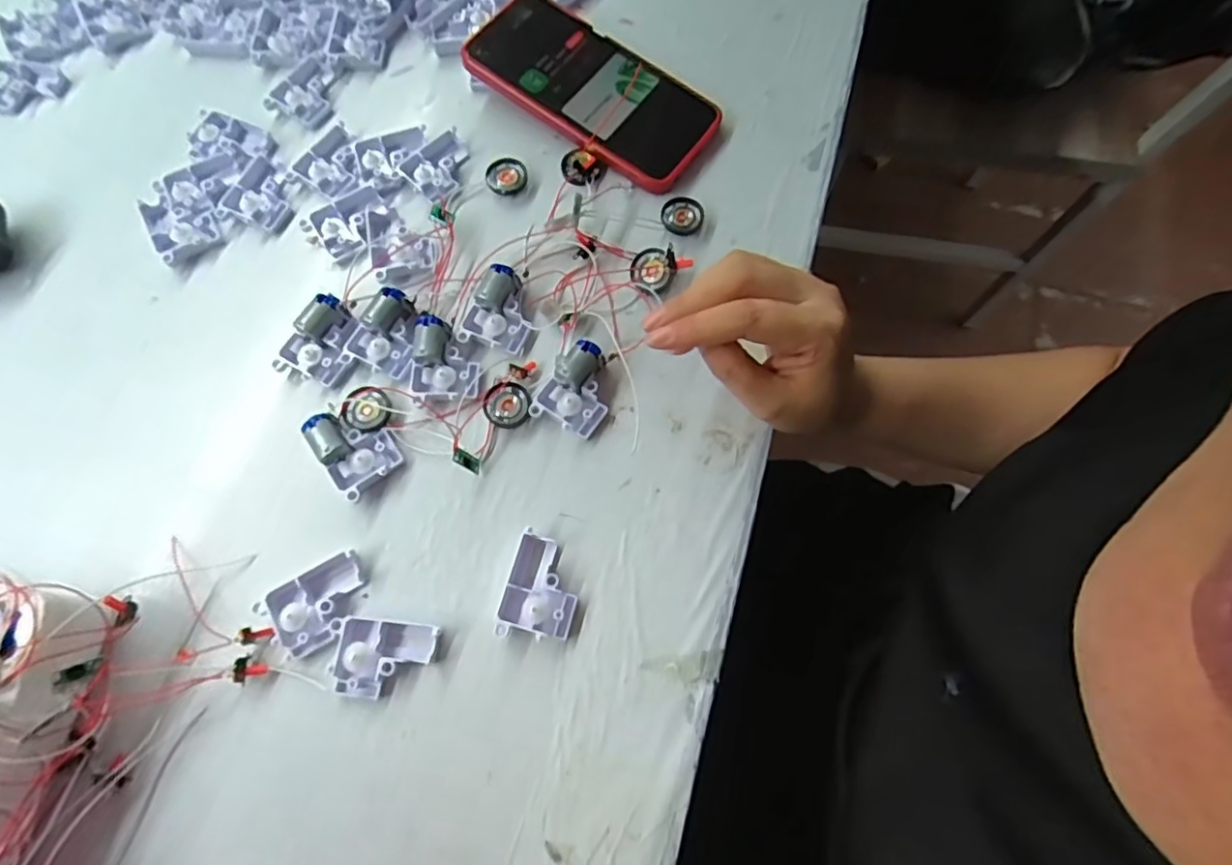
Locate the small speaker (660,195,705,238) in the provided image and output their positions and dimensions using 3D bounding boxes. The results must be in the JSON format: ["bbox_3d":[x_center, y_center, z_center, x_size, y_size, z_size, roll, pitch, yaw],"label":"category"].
[{"bbox_3d":[0.041,-0.135,0.383,0.026,0.005,0.026,0,71,1],"label":"small speaker"}]

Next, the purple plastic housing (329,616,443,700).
[{"bbox_3d":[-0.113,0.109,0.299,0.050,0.014,0.035,6,71,3],"label":"purple plastic housing"}]

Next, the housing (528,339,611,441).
[{"bbox_3d":[-0.020,-0.025,0.339,0.035,0.020,0.047,26,74,10],"label":"housing"}]

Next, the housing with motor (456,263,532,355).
[{"bbox_3d":[-0.067,-0.072,0.355,0.038,0.016,0.047,18,72,7],"label":"housing with motor"}]

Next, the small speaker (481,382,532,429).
[{"bbox_3d":[-0.060,-0.016,0.342,0.027,0.006,0.025,0,71,1],"label":"small speaker"}]

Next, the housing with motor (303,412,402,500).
[{"bbox_3d":[-0.140,0.007,0.331,0.035,0.019,0.046,-38,75,-11],"label":"housing with motor"}]

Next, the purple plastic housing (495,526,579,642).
[{"bbox_3d":[-0.037,0.077,0.309,0.036,0.013,0.050,11,72,5],"label":"purple plastic housing"}]

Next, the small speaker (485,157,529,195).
[{"bbox_3d":[-0.070,-0.163,0.394,0.025,0.005,0.024,6,71,3],"label":"small speaker"}]

